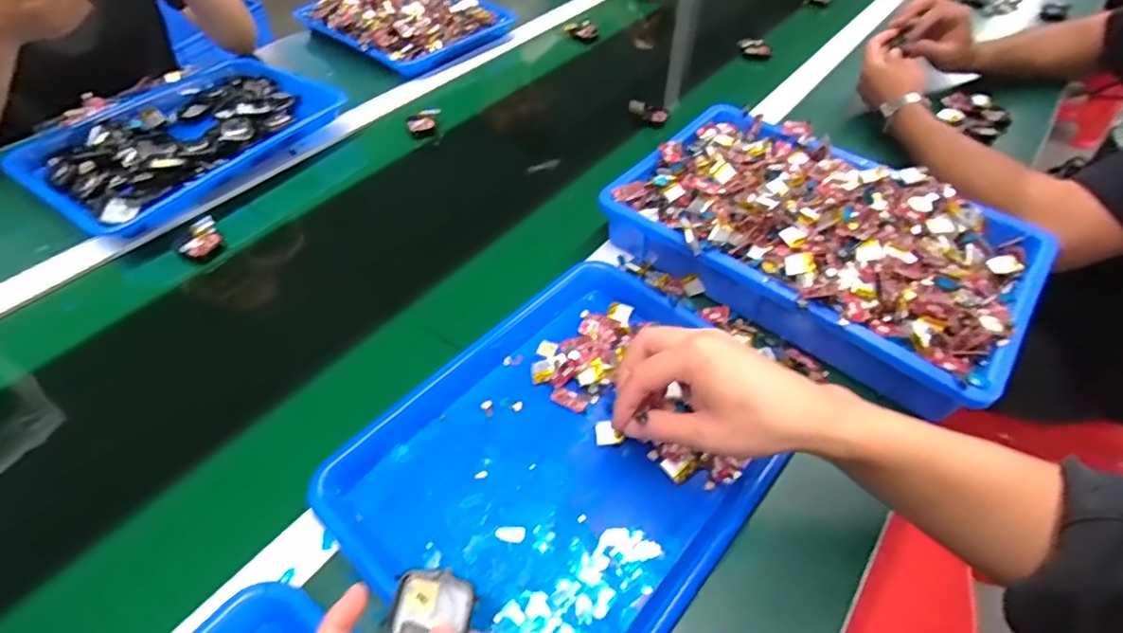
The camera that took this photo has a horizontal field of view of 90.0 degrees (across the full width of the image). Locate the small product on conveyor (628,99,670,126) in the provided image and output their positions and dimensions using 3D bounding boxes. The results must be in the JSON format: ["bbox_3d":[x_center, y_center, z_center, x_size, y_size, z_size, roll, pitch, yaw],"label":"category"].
[{"bbox_3d":[0.121,-0.286,0.784,0.062,0.015,0.028,33,57,23],"label":"small product on conveyor"}]

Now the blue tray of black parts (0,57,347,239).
[{"bbox_3d":[-0.480,-0.238,0.708,0.259,0.040,0.337,33,57,23],"label":"blue tray of black parts"}]

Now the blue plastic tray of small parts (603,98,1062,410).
[{"bbox_3d":[0.252,-0.085,0.564,0.373,0.083,0.240,34,57,24],"label":"blue plastic tray of small parts"}]

